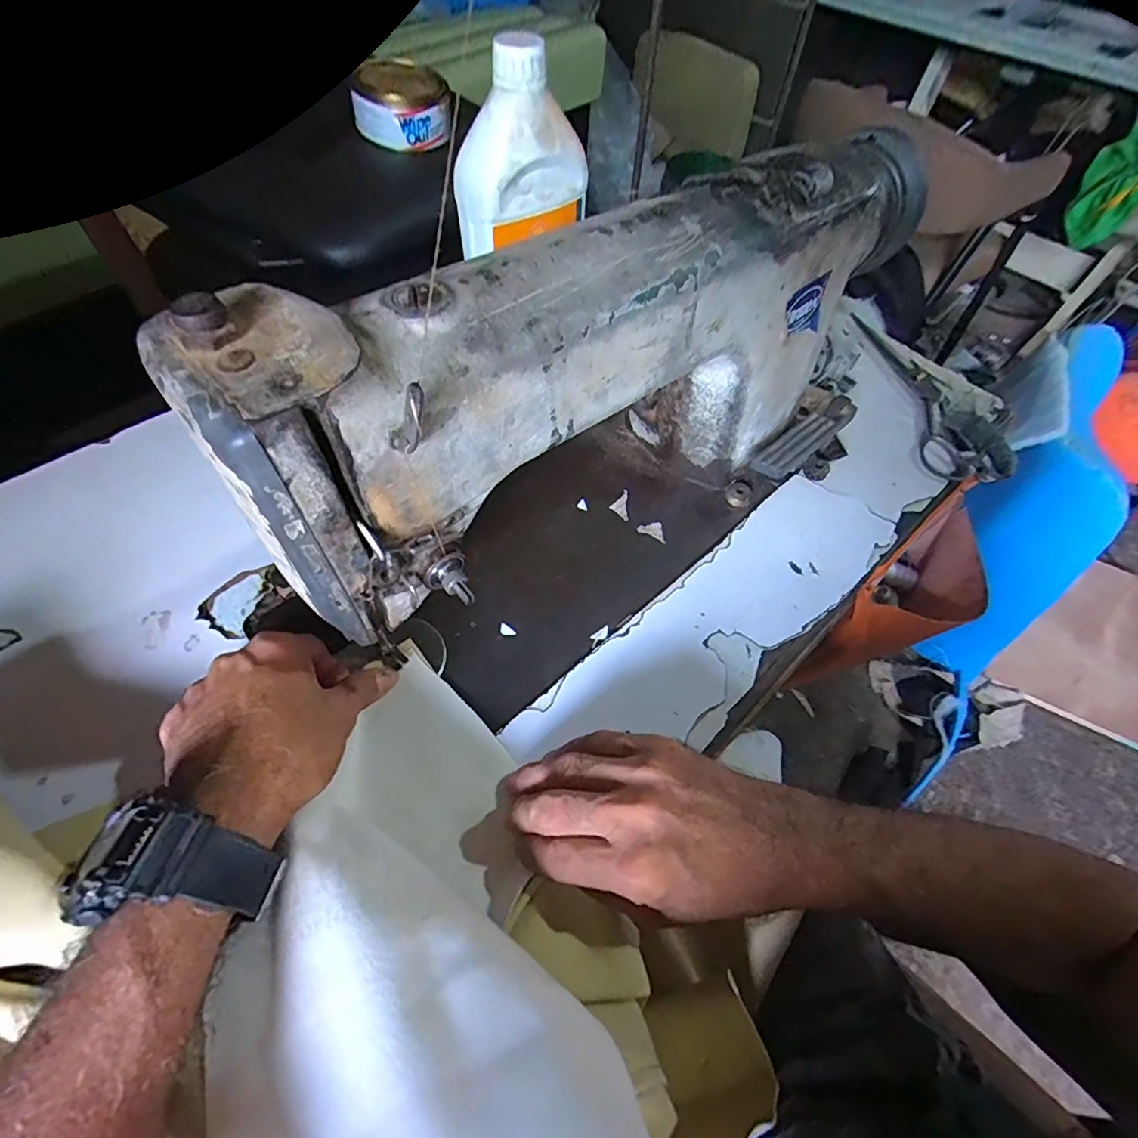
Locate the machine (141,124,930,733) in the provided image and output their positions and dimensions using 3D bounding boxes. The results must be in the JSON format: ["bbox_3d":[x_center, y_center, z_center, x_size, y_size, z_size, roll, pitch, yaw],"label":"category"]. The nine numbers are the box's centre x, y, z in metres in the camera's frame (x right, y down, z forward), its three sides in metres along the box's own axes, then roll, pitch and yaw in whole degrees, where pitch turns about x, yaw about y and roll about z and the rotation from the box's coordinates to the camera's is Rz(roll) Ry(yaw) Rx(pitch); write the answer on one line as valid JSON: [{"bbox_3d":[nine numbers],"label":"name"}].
[{"bbox_3d":[0.051,-0.119,0.354,0.470,0.237,0.158,-34,63,-23],"label":"machine"}]

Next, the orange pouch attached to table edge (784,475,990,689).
[{"bbox_3d":[0.325,0.021,0.492,0.189,0.104,0.074,-36,66,-23],"label":"orange pouch attached to table edge"}]

